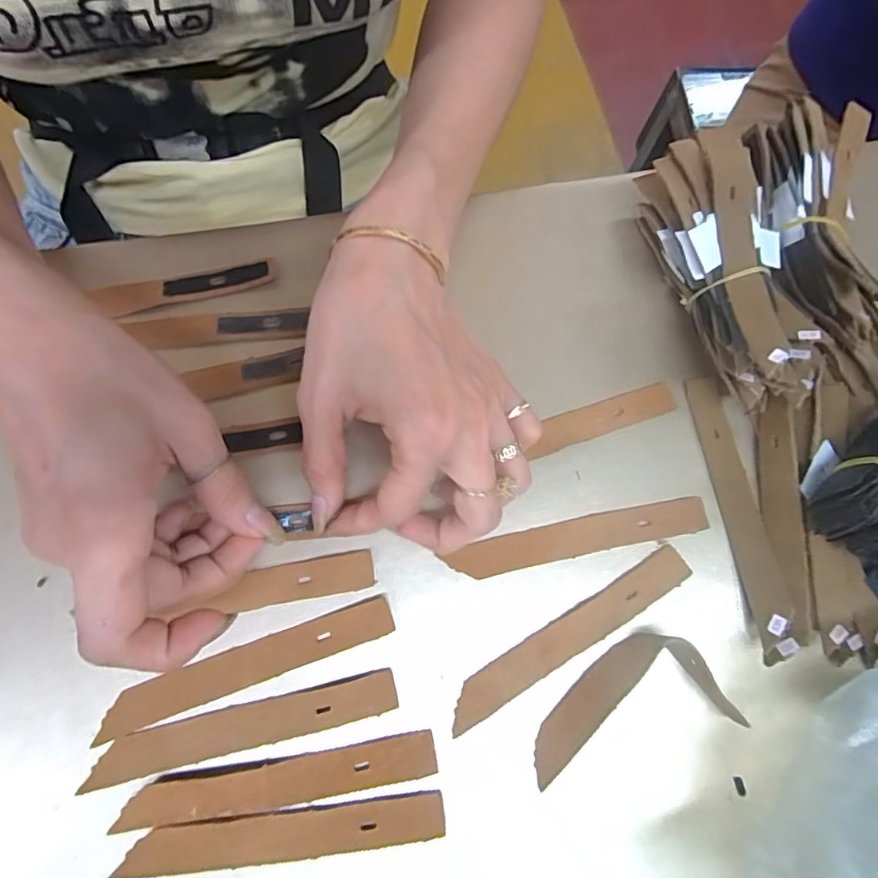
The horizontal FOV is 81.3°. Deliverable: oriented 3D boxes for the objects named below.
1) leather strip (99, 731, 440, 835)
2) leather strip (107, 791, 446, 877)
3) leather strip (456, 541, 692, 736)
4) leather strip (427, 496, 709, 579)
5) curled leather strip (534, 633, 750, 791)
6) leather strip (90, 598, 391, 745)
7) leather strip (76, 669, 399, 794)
[{"bbox_3d":[-0.064,0.139,0.205,0.124,0.004,0.017,-8,73,-4],"label":"leather strip"},{"bbox_3d":[-0.060,0.156,0.200,0.124,0.004,0.016,-5,73,-4],"label":"leather strip"},{"bbox_3d":[0.059,0.087,0.227,0.123,0.004,0.017,-30,76,-11],"label":"leather strip"},{"bbox_3d":[0.066,0.046,0.239,0.123,0.004,0.017,-11,73,-5],"label":"leather strip"},{"bbox_3d":[0.075,0.110,0.214,0.082,0.016,0.040,-20,74,-8],"label":"curled leather strip"},{"bbox_3d":[-0.081,0.096,0.217,0.124,0.004,0.017,-18,74,-8],"label":"leather strip"},{"bbox_3d":[-0.080,0.119,0.210,0.124,0.004,0.016,-12,73,-6],"label":"leather strip"}]

